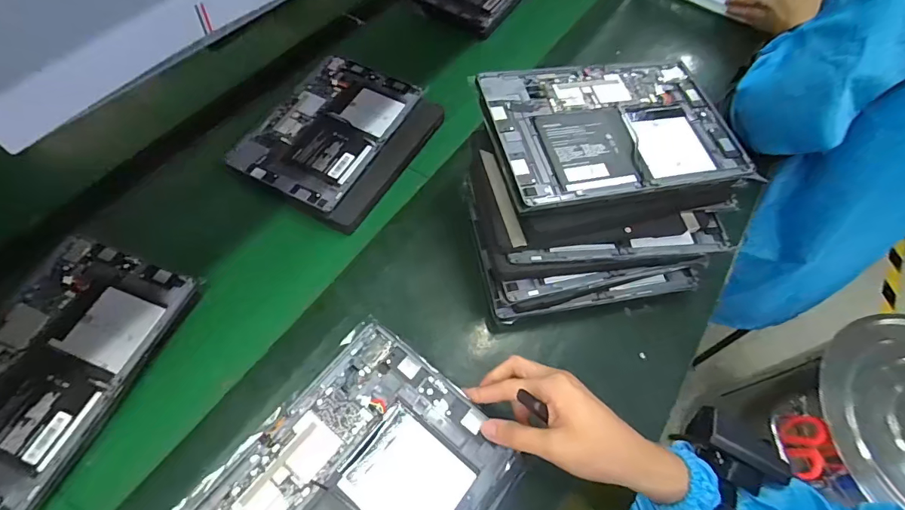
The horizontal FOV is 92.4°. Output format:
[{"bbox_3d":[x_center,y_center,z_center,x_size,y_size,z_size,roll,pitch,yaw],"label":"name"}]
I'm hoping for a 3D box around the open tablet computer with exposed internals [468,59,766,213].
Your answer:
[{"bbox_3d":[0.167,-0.129,0.448,0.264,0.014,0.168,-8,63,-14],"label":"open tablet computer with exposed internals"}]

